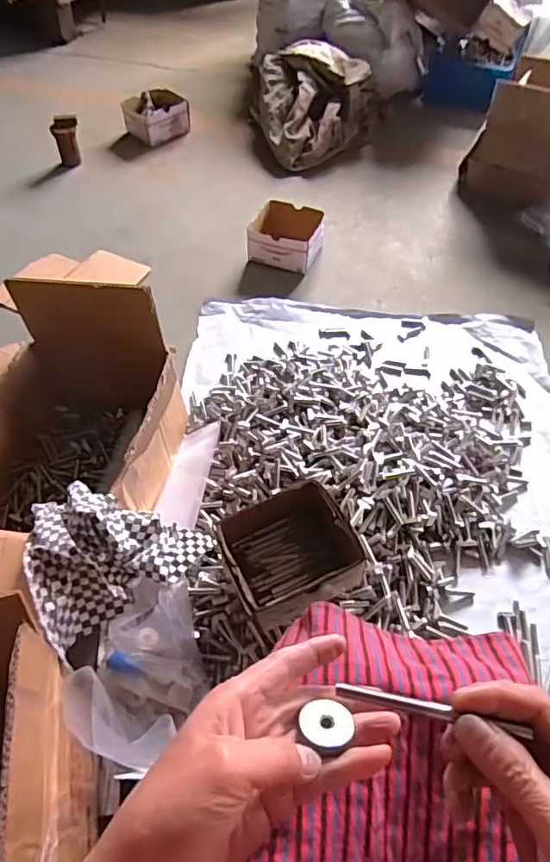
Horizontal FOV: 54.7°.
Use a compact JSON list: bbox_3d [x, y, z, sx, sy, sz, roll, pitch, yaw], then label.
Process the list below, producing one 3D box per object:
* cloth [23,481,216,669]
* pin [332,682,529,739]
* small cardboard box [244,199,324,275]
[{"bbox_3d":[-0.209,0.133,0.651,0.208,0.093,0.182,-34,61,-23],"label":"cloth"},{"bbox_3d":[0.076,0.137,0.262,0.086,0.005,0.006,7,53,11],"label":"pin"},{"bbox_3d":[0.027,-0.455,1.258,0.160,0.088,0.147,23,57,16],"label":"small cardboard box"}]

